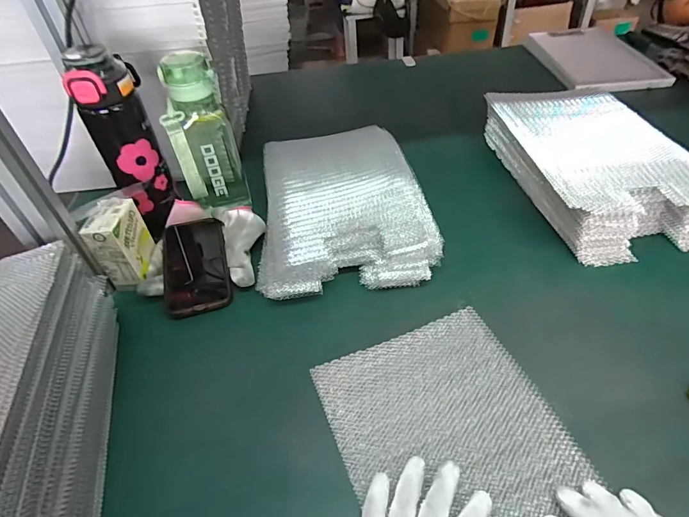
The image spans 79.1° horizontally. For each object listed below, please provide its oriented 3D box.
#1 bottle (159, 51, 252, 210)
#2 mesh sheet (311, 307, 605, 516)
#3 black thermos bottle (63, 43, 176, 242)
[{"bbox_3d":[-0.197,-0.164,0.595,0.085,0.218,0.081,-18,46,-12],"label":"bottle"},{"bbox_3d":[0.116,0.195,0.369,0.203,0.010,0.324,-19,46,-14],"label":"mesh sheet"},{"bbox_3d":[-0.286,-0.153,0.560,0.078,0.227,0.078,-22,47,-17],"label":"black thermos bottle"}]

